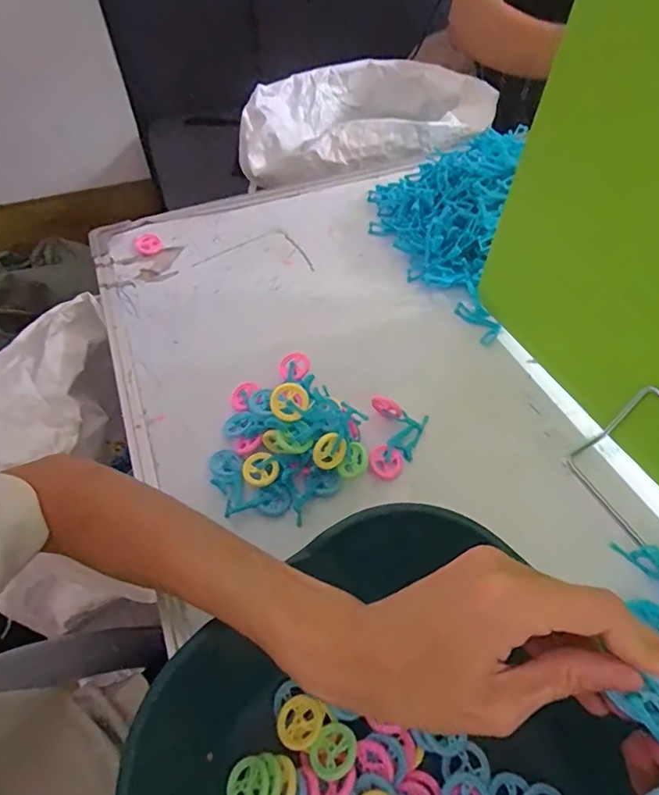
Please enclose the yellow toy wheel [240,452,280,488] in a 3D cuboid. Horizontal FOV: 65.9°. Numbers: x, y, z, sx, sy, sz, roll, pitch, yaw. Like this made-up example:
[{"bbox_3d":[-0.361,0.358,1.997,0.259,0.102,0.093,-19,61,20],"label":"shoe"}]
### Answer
[{"bbox_3d":[-0.057,0.059,0.417,0.030,0.004,0.028,-2,73,7],"label":"yellow toy wheel"}]

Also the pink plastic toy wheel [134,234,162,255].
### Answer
[{"bbox_3d":[-0.213,-0.180,0.596,0.030,0.008,0.028,-23,56,-13],"label":"pink plastic toy wheel"}]

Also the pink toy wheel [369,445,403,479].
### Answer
[{"bbox_3d":[0.048,0.056,0.434,0.029,0.005,0.029,5,72,-14],"label":"pink toy wheel"}]

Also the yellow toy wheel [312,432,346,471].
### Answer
[{"bbox_3d":[0.000,0.043,0.402,0.029,0.029,0.004,-37,29,-4],"label":"yellow toy wheel"}]

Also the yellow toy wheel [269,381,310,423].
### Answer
[{"bbox_3d":[-0.032,0.004,0.400,0.031,0.030,0.005,-37,14,9],"label":"yellow toy wheel"}]

